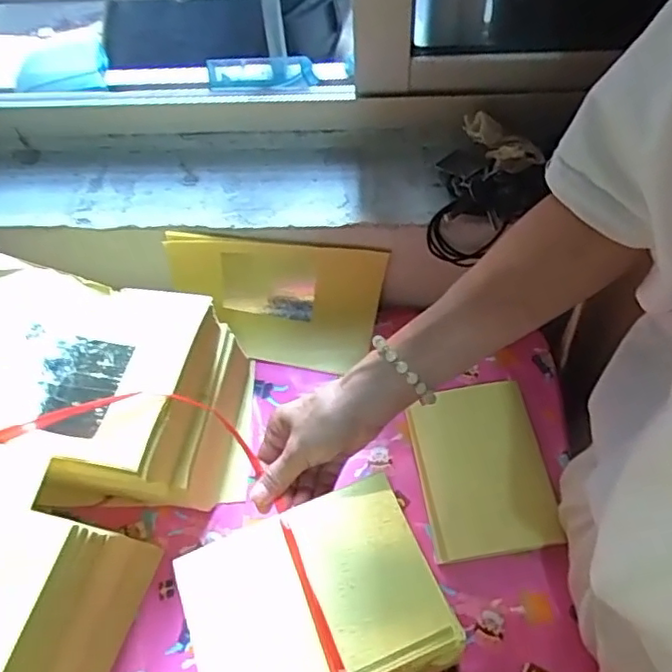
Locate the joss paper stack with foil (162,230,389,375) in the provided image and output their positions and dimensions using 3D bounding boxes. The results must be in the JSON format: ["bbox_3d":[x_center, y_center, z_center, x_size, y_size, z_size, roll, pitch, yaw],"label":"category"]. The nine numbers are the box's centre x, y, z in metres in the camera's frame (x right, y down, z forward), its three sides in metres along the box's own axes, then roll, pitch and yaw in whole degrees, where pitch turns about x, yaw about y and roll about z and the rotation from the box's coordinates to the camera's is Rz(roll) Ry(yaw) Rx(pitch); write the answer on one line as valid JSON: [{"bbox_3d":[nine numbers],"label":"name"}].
[{"bbox_3d":[-0.060,-0.032,0.667,0.221,0.149,0.066,2,56,4],"label":"joss paper stack with foil"}]

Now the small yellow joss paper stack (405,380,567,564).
[{"bbox_3d":[0.138,0.123,0.583,0.119,0.011,0.155,-7,65,-5],"label":"small yellow joss paper stack"}]

